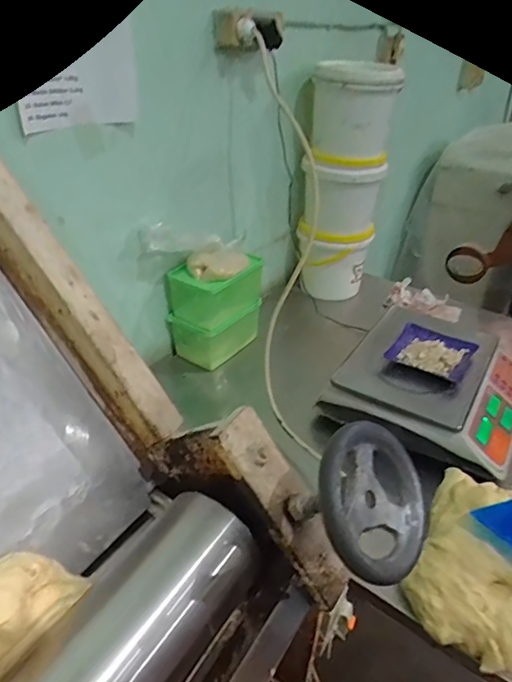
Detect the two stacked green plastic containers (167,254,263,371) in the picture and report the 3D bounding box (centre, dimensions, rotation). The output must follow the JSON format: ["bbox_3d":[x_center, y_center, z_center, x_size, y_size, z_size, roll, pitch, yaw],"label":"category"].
[{"bbox_3d":[-0.085,-0.073,1.097,0.129,0.196,0.180,23,40,29],"label":"two stacked green plastic containers"}]

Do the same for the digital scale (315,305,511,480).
[{"bbox_3d":[0.345,0.065,0.937,0.311,0.104,0.322,21,38,27],"label":"digital scale"}]

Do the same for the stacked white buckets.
[{"bbox_3d":[0.212,-0.365,1.215,0.199,0.540,0.206,7,34,9],"label":"stacked white buckets"}]

